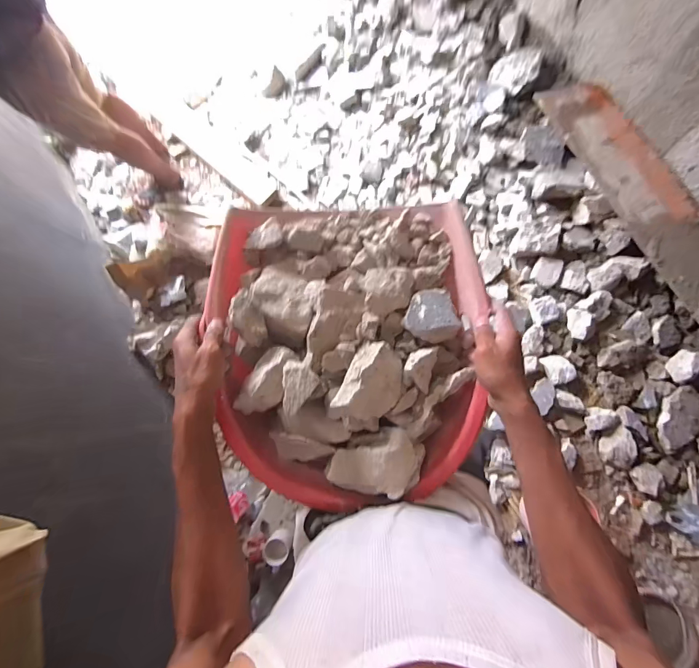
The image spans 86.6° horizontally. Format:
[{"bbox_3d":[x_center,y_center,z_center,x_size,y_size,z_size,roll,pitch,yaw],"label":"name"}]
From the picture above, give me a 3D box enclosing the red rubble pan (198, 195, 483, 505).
[{"bbox_3d":[-0.008,0.012,0.520,0.364,0.098,0.424,4,83,-4],"label":"red rubble pan"}]

